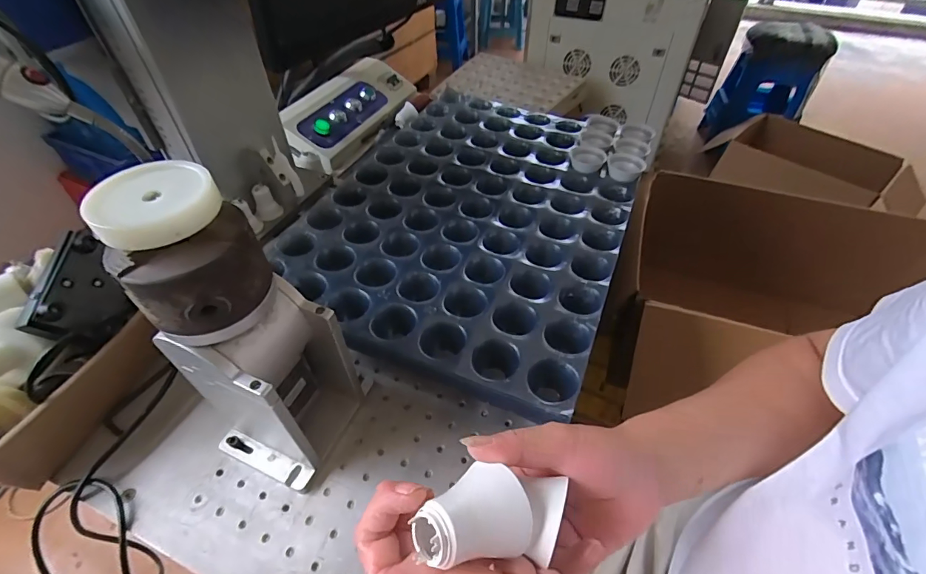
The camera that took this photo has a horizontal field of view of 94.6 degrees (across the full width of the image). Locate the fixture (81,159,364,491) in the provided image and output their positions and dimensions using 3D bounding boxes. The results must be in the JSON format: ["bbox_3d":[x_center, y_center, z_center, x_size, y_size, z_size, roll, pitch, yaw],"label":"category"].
[{"bbox_3d":[-0.149,0.031,0.313,0.089,0.281,0.114,19,50,17],"label":"fixture"}]

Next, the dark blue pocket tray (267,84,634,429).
[{"bbox_3d":[0.025,-0.116,0.580,0.376,0.044,0.549,18,49,16],"label":"dark blue pocket tray"}]

